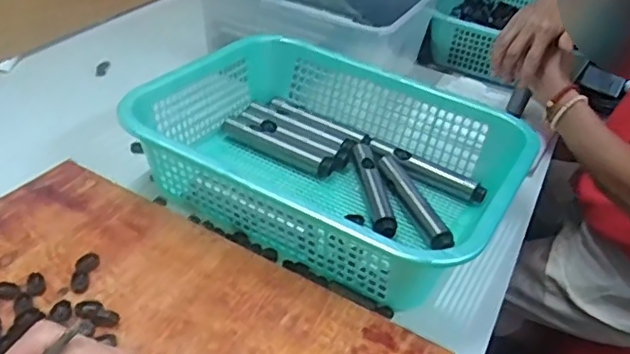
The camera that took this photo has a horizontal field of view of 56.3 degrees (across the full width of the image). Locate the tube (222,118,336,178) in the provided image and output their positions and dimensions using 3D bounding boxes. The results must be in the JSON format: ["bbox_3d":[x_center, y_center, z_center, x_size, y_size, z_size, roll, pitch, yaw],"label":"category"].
[{"bbox_3d":[-0.046,-0.037,0.719,0.153,0.018,0.027,22,39,18],"label":"tube"}]

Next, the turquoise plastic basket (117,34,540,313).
[{"bbox_3d":[0.007,-0.032,0.658,0.385,0.087,0.296,26,40,22],"label":"turquoise plastic basket"}]

